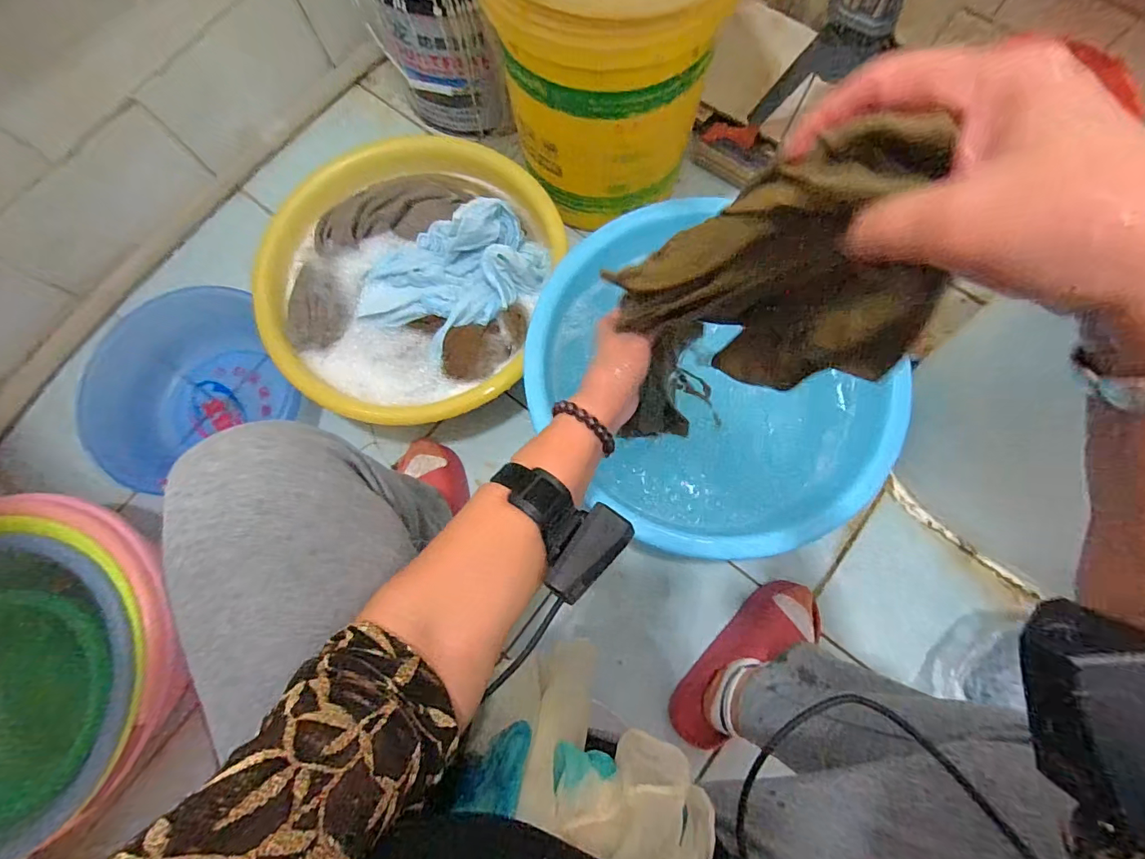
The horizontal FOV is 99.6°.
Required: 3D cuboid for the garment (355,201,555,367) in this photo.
[{"bbox_3d":[-0.171,-0.219,0.651,0.254,0.080,0.177,-37,78,-10],"label":"garment"}]

